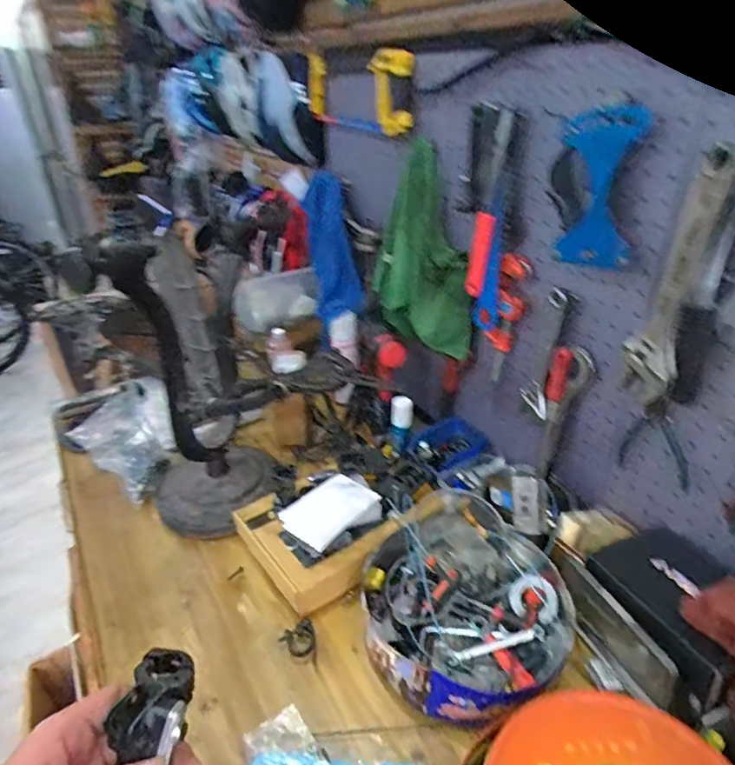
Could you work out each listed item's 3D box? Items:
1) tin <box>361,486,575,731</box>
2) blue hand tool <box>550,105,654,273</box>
[{"bbox_3d":[0.136,0.320,0.782,0.307,0.092,0.298,-1,31,1],"label":"tin"},{"bbox_3d":[0.308,-0.259,0.707,0.009,0.199,0.117,-24,37,-32],"label":"blue hand tool"}]

